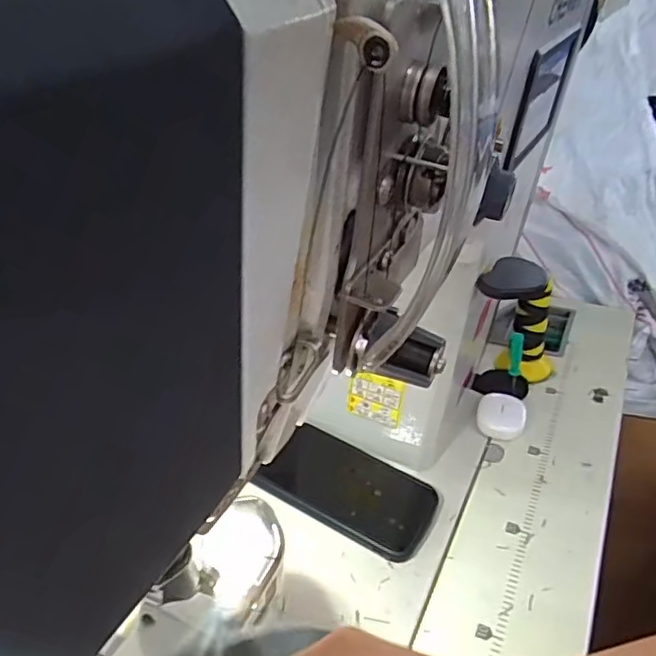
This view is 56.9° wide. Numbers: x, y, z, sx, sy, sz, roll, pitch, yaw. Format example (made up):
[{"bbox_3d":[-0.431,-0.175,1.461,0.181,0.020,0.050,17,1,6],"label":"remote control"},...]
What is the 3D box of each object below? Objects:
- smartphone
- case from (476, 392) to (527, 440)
[{"bbox_3d":[0.019,0.139,0.528,0.144,0.009,0.080,25,50,17],"label":"smartphone"},{"bbox_3d":[0.177,0.089,0.617,0.047,0.018,0.056,8,35,15],"label":"case"}]

